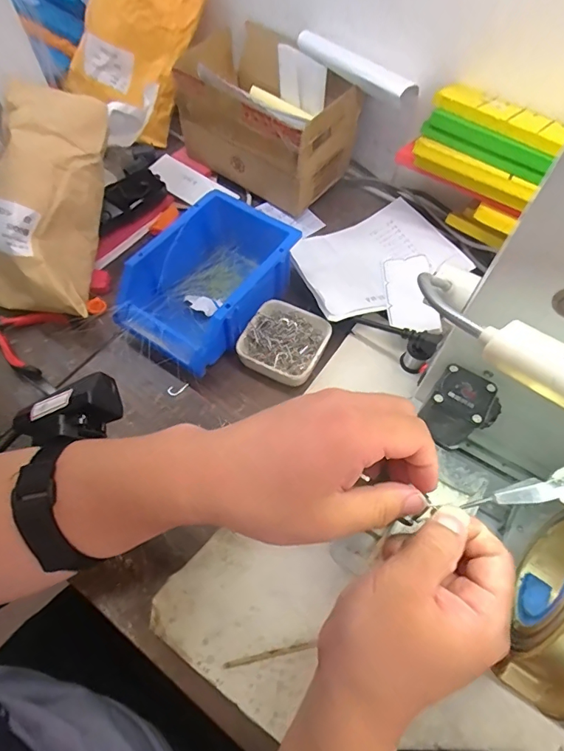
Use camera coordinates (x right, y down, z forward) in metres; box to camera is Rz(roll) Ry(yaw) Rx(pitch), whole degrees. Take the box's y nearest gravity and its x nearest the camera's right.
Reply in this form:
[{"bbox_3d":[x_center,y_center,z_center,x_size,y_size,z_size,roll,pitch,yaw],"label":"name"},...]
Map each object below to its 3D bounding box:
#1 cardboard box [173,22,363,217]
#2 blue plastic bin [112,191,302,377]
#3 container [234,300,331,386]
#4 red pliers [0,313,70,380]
[{"bbox_3d":[-0.021,-0.335,0.579,0.216,0.117,0.147,34,67,17],"label":"cardboard box"},{"bbox_3d":[-0.080,-0.099,0.488,0.125,0.075,0.185,33,67,16],"label":"blue plastic bin"},{"bbox_3d":[0.003,-0.035,0.477,0.079,0.027,0.086,27,66,14],"label":"container"},{"bbox_3d":[-0.295,-0.040,0.493,0.094,0.019,0.074,10,63,5],"label":"red pliers"}]

